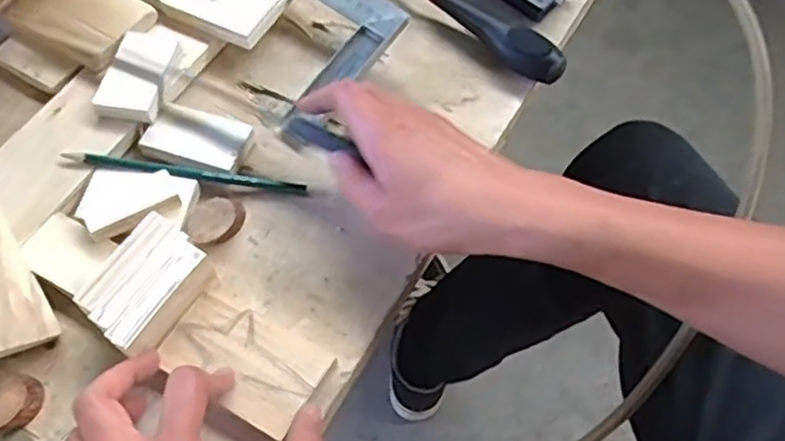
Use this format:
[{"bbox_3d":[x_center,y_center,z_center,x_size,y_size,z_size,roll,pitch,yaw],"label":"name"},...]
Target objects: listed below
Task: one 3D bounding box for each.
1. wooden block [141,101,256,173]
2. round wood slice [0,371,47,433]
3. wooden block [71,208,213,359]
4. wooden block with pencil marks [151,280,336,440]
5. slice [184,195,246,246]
[{"bbox_3d":[-0.140,-0.059,0.505,0.071,0.012,0.045,16,61,8],"label":"wooden block"},{"bbox_3d":[-0.231,0.107,0.417,0.036,0.017,0.038,1,60,-1],"label":"round wood slice"},{"bbox_3d":[-0.149,0.037,0.423,0.052,0.029,0.073,32,64,15],"label":"wooden block"},{"bbox_3d":[-0.088,0.082,0.424,0.095,0.012,0.062,28,63,14],"label":"wooden block with pencil marks"},{"bbox_3d":[-0.120,0.001,0.475,0.035,0.011,0.039,7,60,2],"label":"slice"}]

